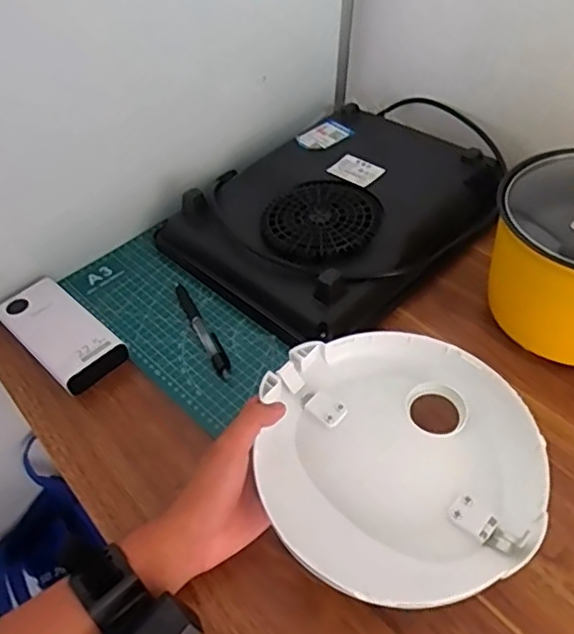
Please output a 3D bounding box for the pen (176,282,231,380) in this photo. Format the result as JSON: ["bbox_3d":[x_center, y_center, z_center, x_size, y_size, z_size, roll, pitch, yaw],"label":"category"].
[{"bbox_3d":[-0.085,0.009,0.597,0.016,0.015,0.139,-22,48,-15],"label":"pen"}]

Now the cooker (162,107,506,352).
[{"bbox_3d":[0.056,-0.111,0.662,0.329,0.065,0.282,-34,52,-24],"label":"cooker"}]

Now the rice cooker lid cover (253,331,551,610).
[{"bbox_3d":[0.081,0.101,0.440,0.194,0.041,0.196,-13,47,-6],"label":"rice cooker lid cover"}]

